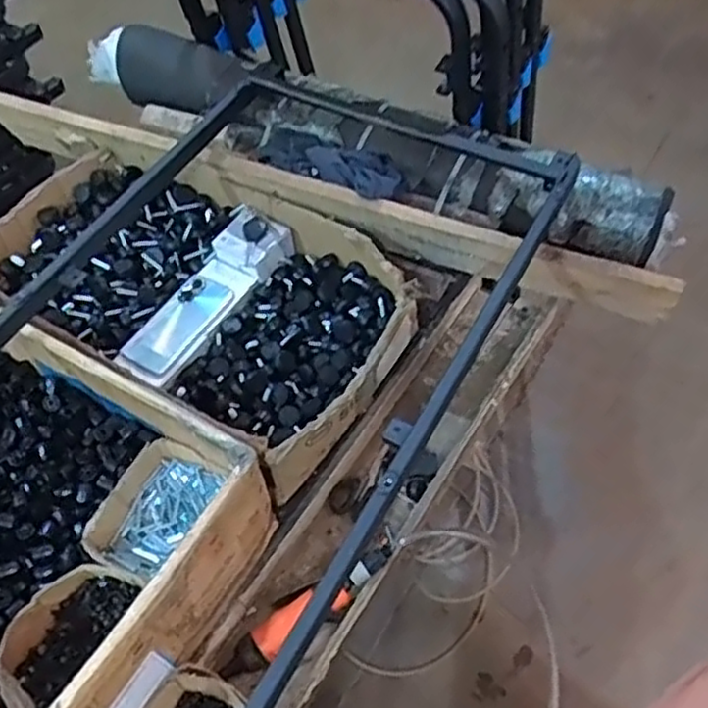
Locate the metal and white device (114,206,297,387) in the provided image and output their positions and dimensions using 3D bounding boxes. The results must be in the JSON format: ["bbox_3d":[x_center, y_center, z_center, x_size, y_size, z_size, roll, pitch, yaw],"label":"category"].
[{"bbox_3d":[-0.208,-0.084,1.012,0.098,0.047,0.300,27,61,21],"label":"metal and white device"}]

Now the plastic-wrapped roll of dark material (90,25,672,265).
[{"bbox_3d":[-0.029,-0.341,1.106,0.973,0.089,0.127,24,60,19],"label":"plastic-wrapped roll of dark material"}]

